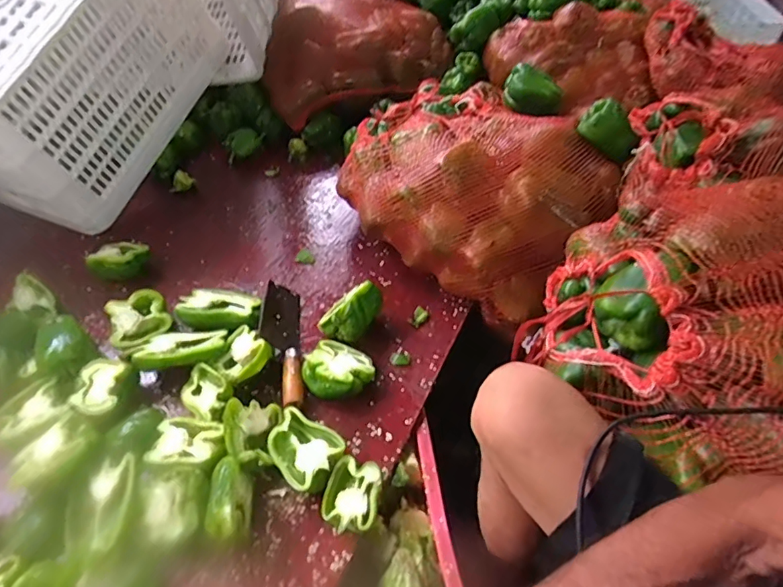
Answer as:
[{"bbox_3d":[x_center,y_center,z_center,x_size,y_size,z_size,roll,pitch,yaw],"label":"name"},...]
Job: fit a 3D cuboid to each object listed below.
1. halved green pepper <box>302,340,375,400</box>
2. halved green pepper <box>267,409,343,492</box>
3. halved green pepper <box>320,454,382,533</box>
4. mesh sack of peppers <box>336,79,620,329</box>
[{"bbox_3d":[-0.075,0.108,0.708,0.089,0.045,0.086,-2,46,2],"label":"halved green pepper"},{"bbox_3d":[-0.109,0.199,0.632,0.098,0.036,0.077,24,52,25],"label":"halved green pepper"},{"bbox_3d":[-0.046,0.236,0.591,0.063,0.033,0.075,6,47,10],"label":"halved green pepper"},{"bbox_3d":[0.126,-0.174,0.848,0.423,0.204,0.313,34,56,31],"label":"mesh sack of peppers"}]

